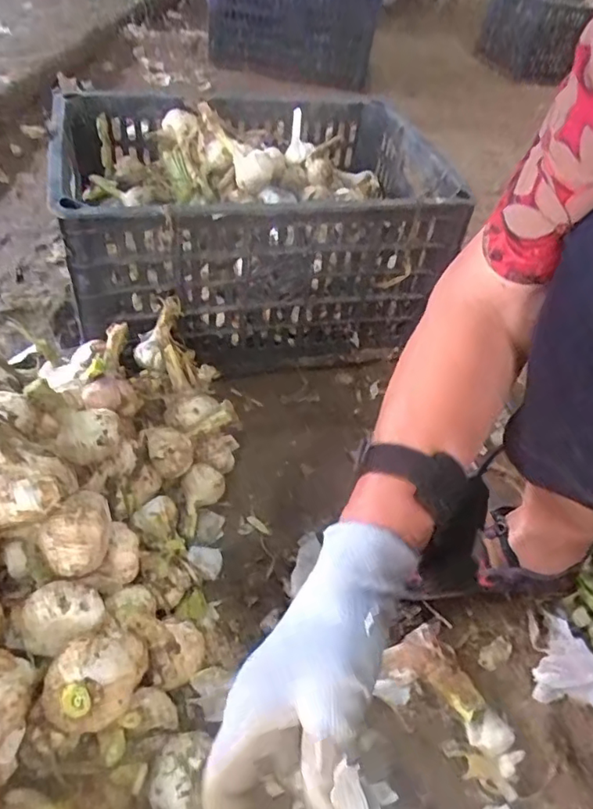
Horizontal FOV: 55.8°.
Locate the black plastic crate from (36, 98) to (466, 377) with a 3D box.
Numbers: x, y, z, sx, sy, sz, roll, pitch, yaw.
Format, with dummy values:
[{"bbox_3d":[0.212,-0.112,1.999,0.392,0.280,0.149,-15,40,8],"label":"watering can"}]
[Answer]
[{"bbox_3d":[-0.057,-0.216,0.716,0.416,0.247,0.311,-8,47,-15],"label":"black plastic crate"}]

